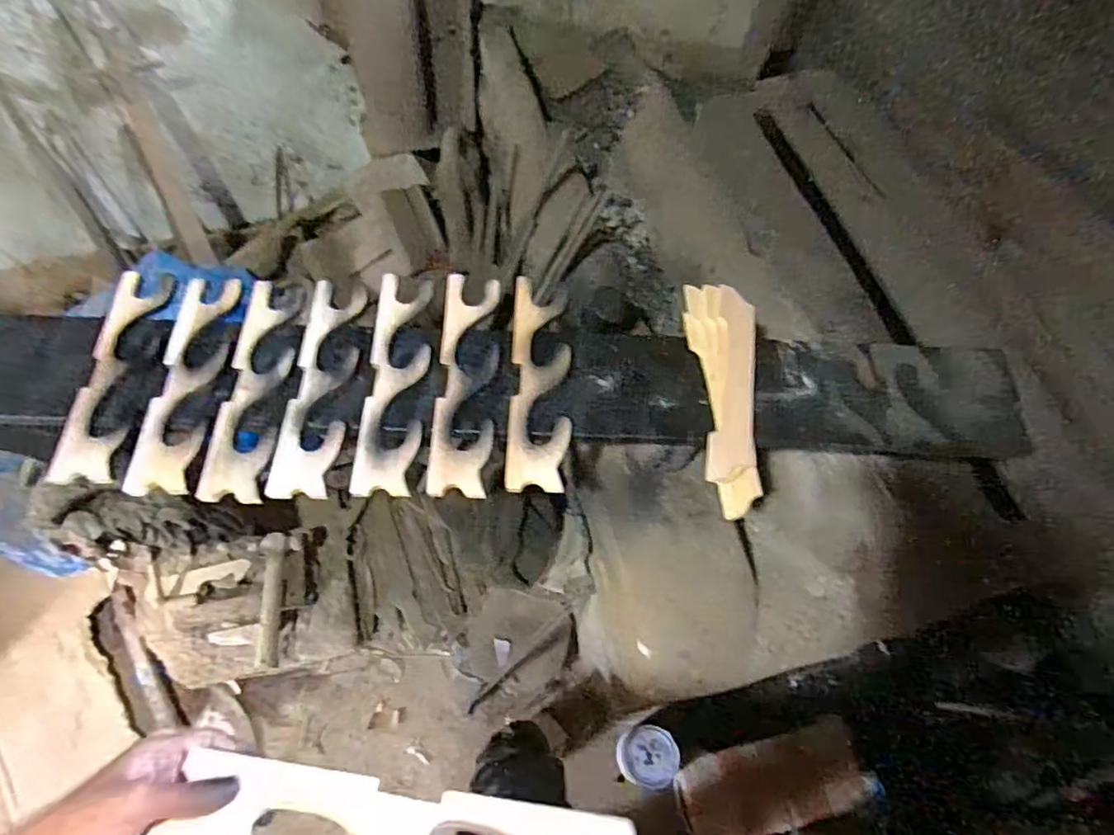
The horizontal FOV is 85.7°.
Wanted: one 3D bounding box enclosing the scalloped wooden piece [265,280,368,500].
[{"bbox_3d":[-0.298,-0.049,0.756,0.075,0.018,0.308,0,63,-1],"label":"scalloped wooden piece"}]

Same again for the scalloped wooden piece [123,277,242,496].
[{"bbox_3d":[-0.466,-0.056,0.757,0.076,0.020,0.308,-3,63,-2],"label":"scalloped wooden piece"}]

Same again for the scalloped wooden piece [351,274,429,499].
[{"bbox_3d":[-0.204,-0.051,0.763,0.072,0.011,0.307,0,63,-1],"label":"scalloped wooden piece"}]

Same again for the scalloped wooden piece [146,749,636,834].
[{"bbox_3d":[-0.093,0.286,0.404,0.304,0.010,0.073,15,31,-11],"label":"scalloped wooden piece"}]

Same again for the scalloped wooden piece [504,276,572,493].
[{"bbox_3d":[-0.021,-0.052,0.770,0.074,0.009,0.307,1,63,0],"label":"scalloped wooden piece"}]

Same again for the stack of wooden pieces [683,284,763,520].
[{"bbox_3d":[0.214,-0.035,0.768,0.082,0.032,0.320,4,63,1],"label":"stack of wooden pieces"}]

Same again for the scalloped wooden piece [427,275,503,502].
[{"bbox_3d":[-0.115,-0.051,0.764,0.074,0.012,0.312,1,63,0],"label":"scalloped wooden piece"}]

